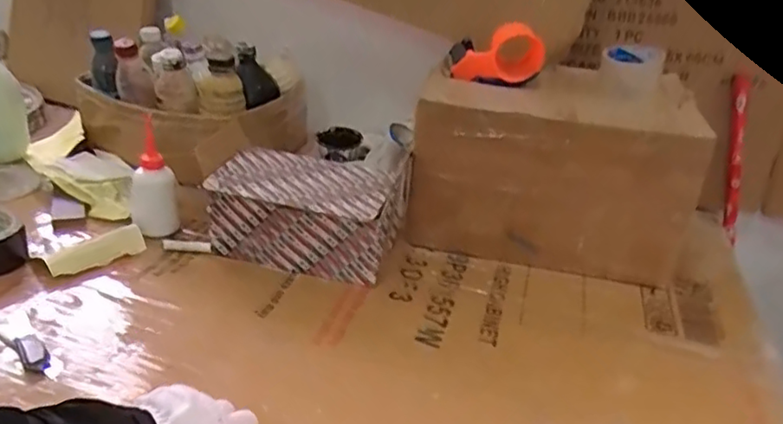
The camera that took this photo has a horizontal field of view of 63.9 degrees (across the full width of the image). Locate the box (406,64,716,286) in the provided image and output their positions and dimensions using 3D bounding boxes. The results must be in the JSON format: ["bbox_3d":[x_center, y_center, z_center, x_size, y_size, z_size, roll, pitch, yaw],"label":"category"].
[{"bbox_3d":[0.228,-0.060,0.922,0.368,0.251,0.228,11,27,9],"label":"box"}]

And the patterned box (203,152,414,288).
[{"bbox_3d":[-0.109,0.009,0.853,0.227,0.132,0.165,12,27,10],"label":"patterned box"}]

